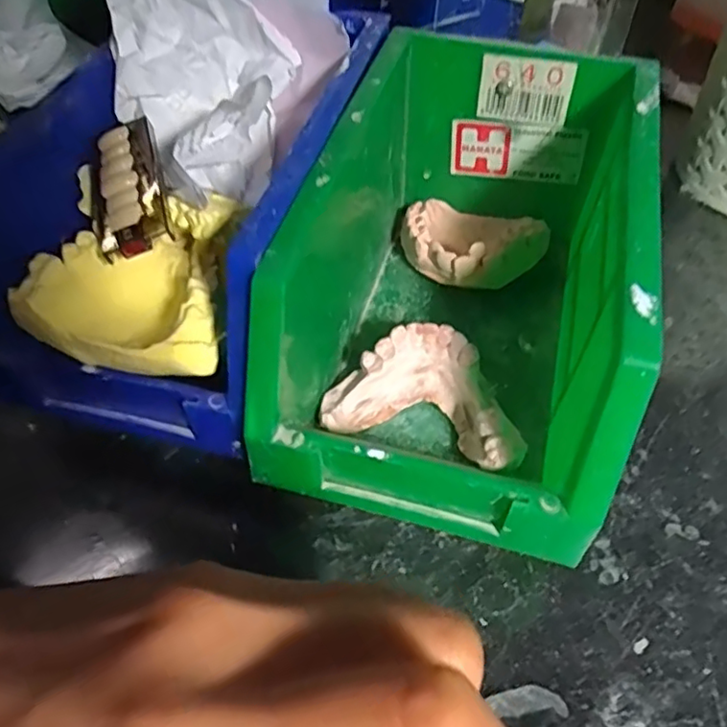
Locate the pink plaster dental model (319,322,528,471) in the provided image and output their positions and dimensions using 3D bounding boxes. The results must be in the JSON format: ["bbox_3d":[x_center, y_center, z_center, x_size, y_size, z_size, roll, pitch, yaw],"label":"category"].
[{"bbox_3d":[0.023,0.013,0.219,0.066,0.027,0.046,14,54,11],"label":"pink plaster dental model"}]

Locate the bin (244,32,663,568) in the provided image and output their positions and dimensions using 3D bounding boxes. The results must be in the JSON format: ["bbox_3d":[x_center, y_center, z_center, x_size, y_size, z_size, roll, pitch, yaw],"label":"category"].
[{"bbox_3d":[0.036,-0.030,0.219,0.103,0.090,0.169,13,54,10],"label":"bin"}]

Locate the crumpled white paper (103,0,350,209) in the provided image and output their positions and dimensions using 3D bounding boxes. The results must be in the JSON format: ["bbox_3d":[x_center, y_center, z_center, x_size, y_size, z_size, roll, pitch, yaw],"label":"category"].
[{"bbox_3d":[-0.051,-0.119,0.229,0.083,0.074,0.099,-14,53,-10],"label":"crumpled white paper"}]

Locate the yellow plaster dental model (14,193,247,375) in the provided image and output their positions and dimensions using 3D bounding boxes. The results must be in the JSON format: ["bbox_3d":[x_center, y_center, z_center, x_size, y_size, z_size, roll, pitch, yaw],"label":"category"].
[{"bbox_3d":[-0.070,-0.023,0.200,0.065,0.030,0.057,13,54,10],"label":"yellow plaster dental model"}]

